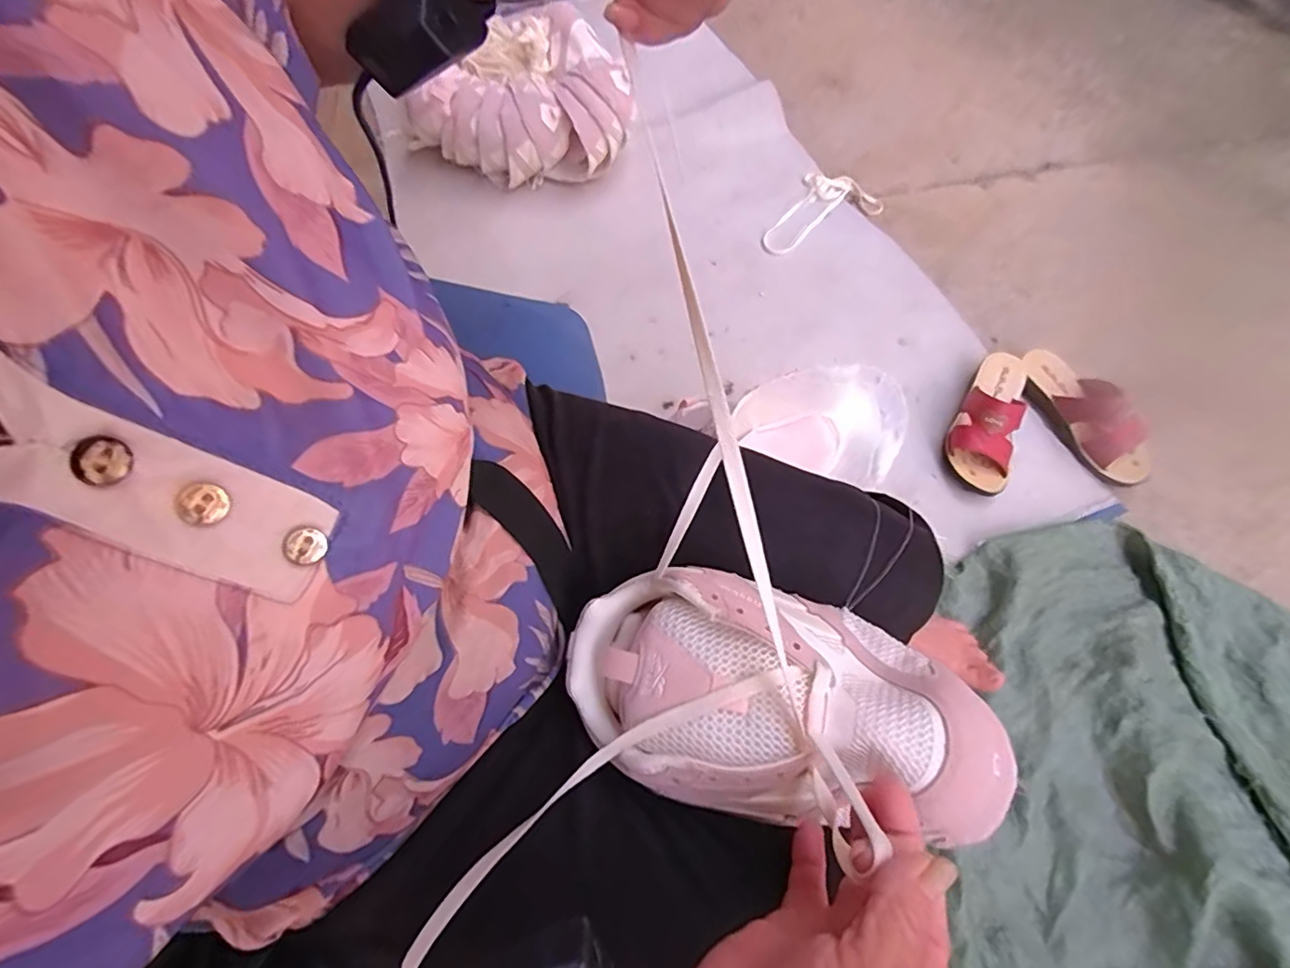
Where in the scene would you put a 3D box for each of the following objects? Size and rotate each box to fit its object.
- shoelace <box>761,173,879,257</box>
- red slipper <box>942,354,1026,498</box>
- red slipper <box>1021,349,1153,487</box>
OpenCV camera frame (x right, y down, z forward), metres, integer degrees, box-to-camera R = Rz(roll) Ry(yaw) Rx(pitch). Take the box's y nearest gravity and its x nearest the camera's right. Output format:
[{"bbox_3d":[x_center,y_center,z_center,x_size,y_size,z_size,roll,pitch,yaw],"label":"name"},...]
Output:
[{"bbox_3d":[0.304,-0.511,1.052,0.230,0.021,0.140,-28,66,-8],"label":"shoelace"},{"bbox_3d":[0.495,-0.103,0.814,0.085,0.076,0.229,19,69,14],"label":"red slipper"},{"bbox_3d":[0.636,-0.104,0.821,0.087,0.073,0.229,-31,66,-9],"label":"red slipper"}]

